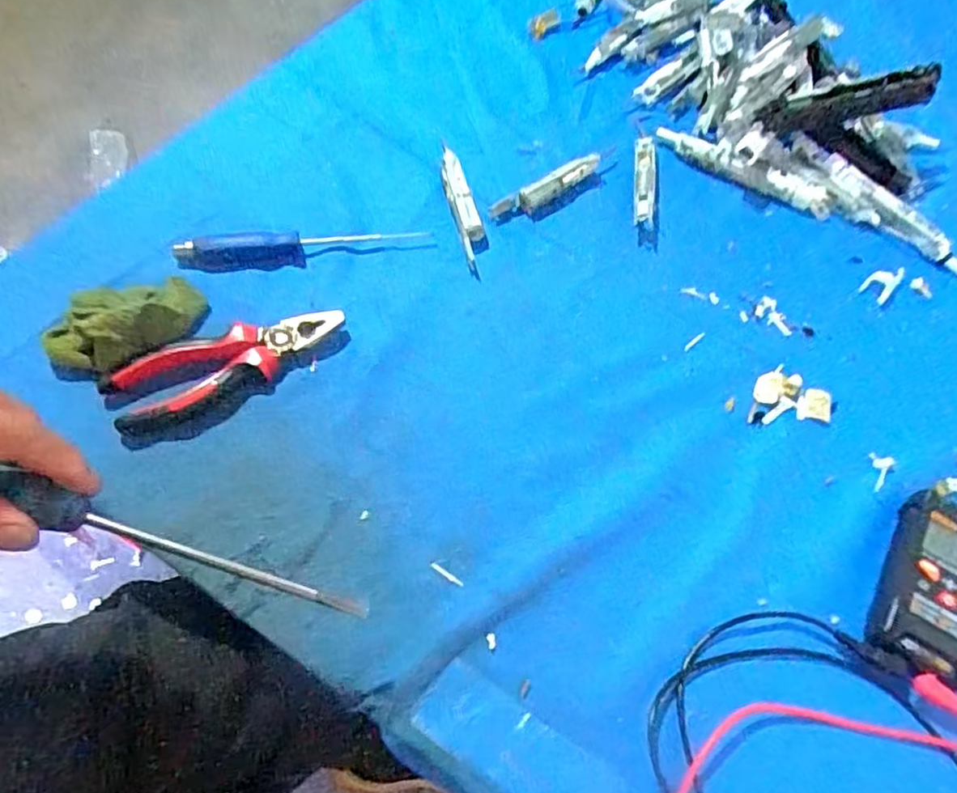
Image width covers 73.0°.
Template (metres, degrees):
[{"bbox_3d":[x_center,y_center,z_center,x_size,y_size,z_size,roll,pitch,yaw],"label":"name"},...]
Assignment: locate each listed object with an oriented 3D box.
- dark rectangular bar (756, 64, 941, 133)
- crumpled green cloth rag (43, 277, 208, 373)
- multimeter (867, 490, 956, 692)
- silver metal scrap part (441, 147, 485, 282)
[{"bbox_3d":[0.325,-0.258,0.564,0.153,0.025,0.024,-11,61,4],"label":"dark rectangular bar"},{"bbox_3d":[-0.246,-0.051,0.451,0.107,0.038,0.057,-23,65,-16],"label":"crumpled green cloth rag"},{"bbox_3d":[0.284,0.118,0.404,0.056,0.026,0.115,30,63,12],"label":"multimeter"},{"bbox_3d":[-0.013,-0.156,0.536,0.022,0.017,0.124,-10,62,-10],"label":"silver metal scrap part"}]

